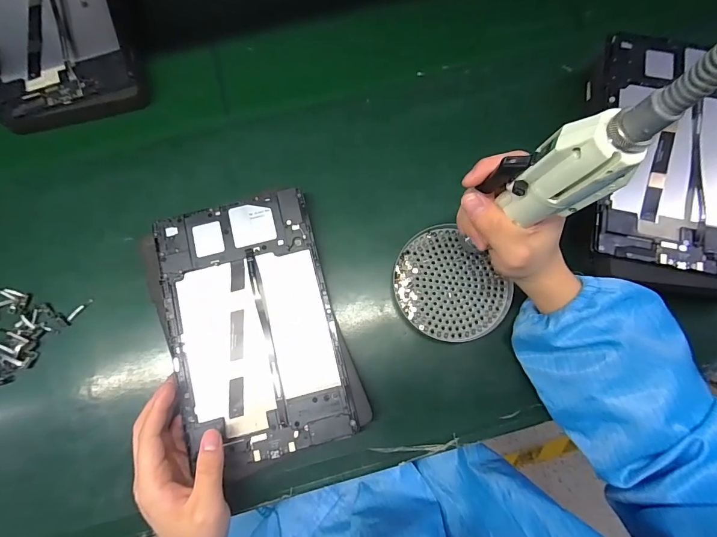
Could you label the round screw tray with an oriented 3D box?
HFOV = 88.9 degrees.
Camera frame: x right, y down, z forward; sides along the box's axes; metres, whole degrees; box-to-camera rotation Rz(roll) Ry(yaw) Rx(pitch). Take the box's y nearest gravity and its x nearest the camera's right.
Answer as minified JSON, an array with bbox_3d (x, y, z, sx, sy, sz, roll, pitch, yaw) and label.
[{"bbox_3d":[0.089,0.021,0.367,0.112,0.016,0.101,41,83,7],"label":"round screw tray"}]

